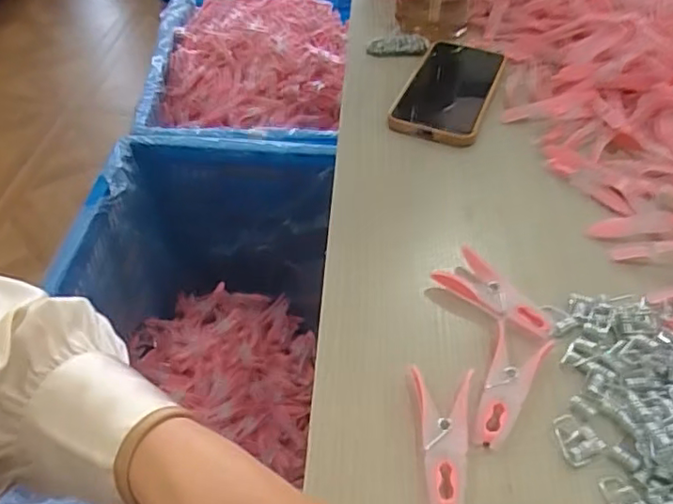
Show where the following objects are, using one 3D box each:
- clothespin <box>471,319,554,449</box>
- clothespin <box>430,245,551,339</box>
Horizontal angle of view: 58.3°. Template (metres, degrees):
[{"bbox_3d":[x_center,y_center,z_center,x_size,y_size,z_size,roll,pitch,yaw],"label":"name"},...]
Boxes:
[{"bbox_3d":[0.094,0.072,0.333,0.028,0.010,0.078,21,48,17],"label":"clothespin"},{"bbox_3d":[0.099,0.027,0.376,0.036,0.009,0.075,-31,54,-29],"label":"clothespin"}]

